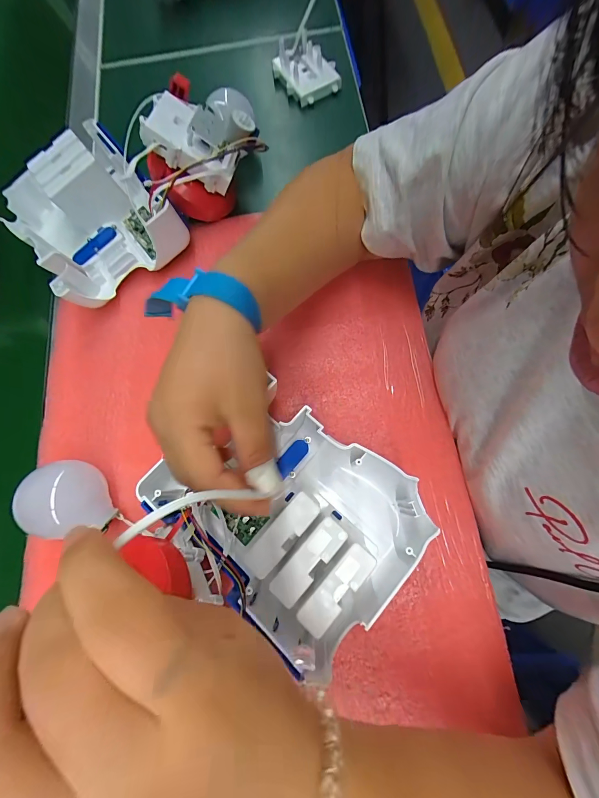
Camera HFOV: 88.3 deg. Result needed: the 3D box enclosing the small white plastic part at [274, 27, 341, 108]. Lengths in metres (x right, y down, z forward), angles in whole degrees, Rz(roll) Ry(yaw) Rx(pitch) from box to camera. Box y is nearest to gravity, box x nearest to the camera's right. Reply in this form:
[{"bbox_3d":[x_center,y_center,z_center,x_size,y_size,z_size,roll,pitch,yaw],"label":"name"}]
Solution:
[{"bbox_3d":[0.003,-0.432,0.403,0.069,0.021,0.088,-25,76,-5],"label":"small white plastic part"}]

